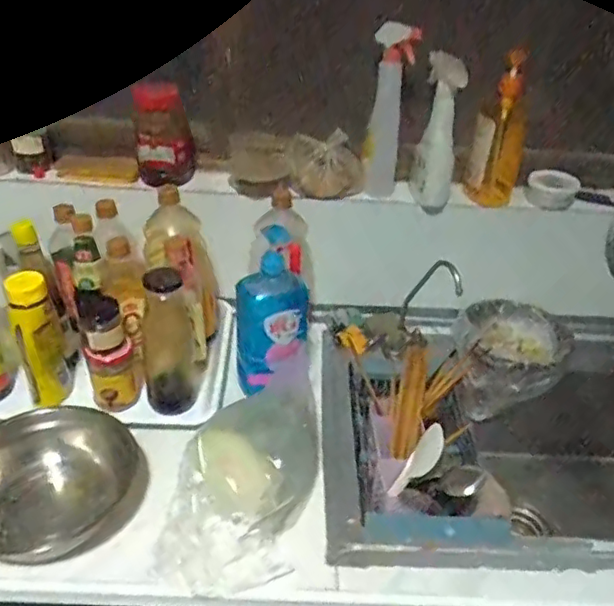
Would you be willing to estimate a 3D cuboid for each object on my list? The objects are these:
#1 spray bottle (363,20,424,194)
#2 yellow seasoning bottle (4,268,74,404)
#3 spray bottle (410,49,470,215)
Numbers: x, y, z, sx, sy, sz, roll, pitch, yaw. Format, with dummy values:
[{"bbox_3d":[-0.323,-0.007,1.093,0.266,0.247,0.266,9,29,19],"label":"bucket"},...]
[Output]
[{"bbox_3d":[0.143,-0.336,1.093,0.070,0.310,0.059,9,32,8],"label":"spray bottle"},{"bbox_3d":[-0.407,0.054,0.924,0.065,0.228,0.048,-12,36,-24],"label":"yellow seasoning bottle"},{"bbox_3d":[0.236,-0.303,1.091,0.060,0.265,0.077,1,32,-5],"label":"spray bottle"}]

